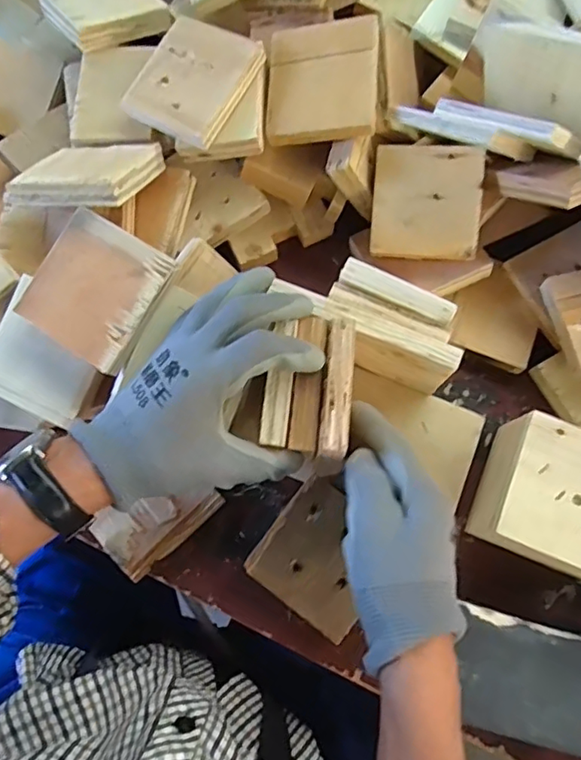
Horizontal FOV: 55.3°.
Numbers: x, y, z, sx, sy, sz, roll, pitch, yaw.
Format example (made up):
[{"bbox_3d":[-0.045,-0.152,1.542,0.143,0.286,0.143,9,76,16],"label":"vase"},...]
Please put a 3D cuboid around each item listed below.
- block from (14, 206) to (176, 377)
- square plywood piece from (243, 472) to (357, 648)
[{"bbox_3d":[-0.137,-0.063,0.389,0.085,0.011,0.091,31,93,7],"label":"block"},{"bbox_3d":[0.025,0.133,0.416,0.088,0.005,0.087,37,86,5],"label":"square plywood piece"}]

